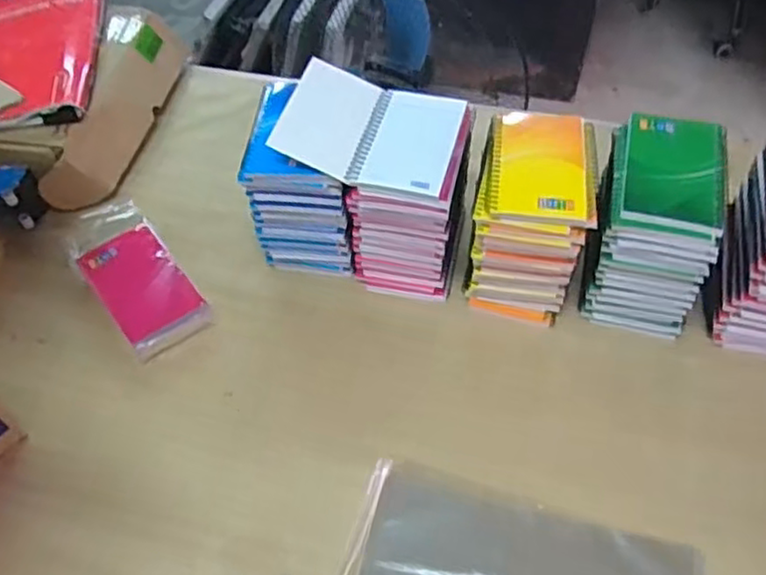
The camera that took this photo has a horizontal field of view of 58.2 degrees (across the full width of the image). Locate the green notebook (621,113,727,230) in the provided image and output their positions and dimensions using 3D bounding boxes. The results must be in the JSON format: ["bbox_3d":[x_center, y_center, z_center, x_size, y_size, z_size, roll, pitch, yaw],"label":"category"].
[{"bbox_3d":[0.264,-0.109,0.620,0.087,0.009,0.135,11,54,11],"label":"green notebook"}]

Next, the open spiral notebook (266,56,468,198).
[{"bbox_3d":[-0.009,-0.158,0.657,0.158,0.033,0.137,13,54,12],"label":"open spiral notebook"}]

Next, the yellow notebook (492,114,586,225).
[{"bbox_3d":[0.145,-0.115,0.642,0.084,0.014,0.135,6,53,8],"label":"yellow notebook"}]

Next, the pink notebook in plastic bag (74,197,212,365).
[{"bbox_3d":[-0.271,-0.019,0.745,0.088,0.024,0.215,-34,57,-19],"label":"pink notebook in plastic bag"}]

